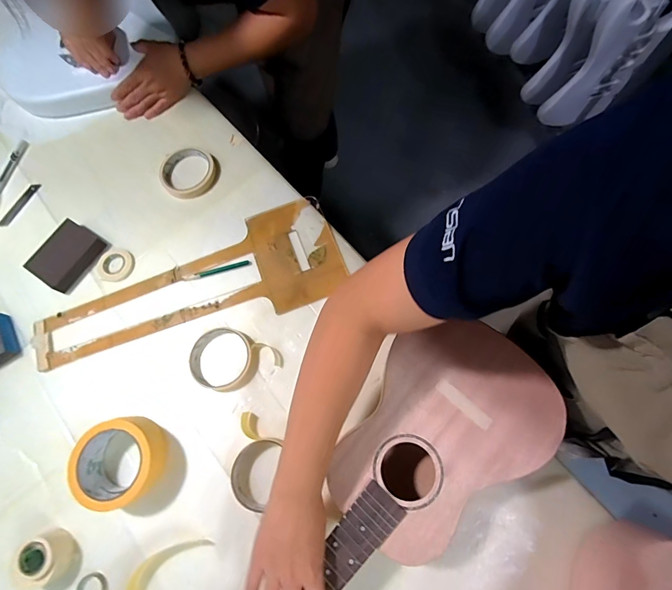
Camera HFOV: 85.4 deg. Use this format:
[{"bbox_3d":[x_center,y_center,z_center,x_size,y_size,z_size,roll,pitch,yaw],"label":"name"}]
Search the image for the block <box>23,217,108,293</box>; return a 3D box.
[{"bbox_3d":[-0.415,-0.062,0.559,0.068,0.024,0.098,27,75,10],"label":"block"}]

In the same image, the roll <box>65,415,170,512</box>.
[{"bbox_3d":[-0.267,0.205,0.449,0.093,0.054,0.098,-1,72,2],"label":"roll"}]

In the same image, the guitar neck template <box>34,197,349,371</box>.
[{"bbox_3d":[-0.216,-0.009,0.540,0.450,0.009,0.163,-20,72,-4],"label":"guitar neck template"}]

